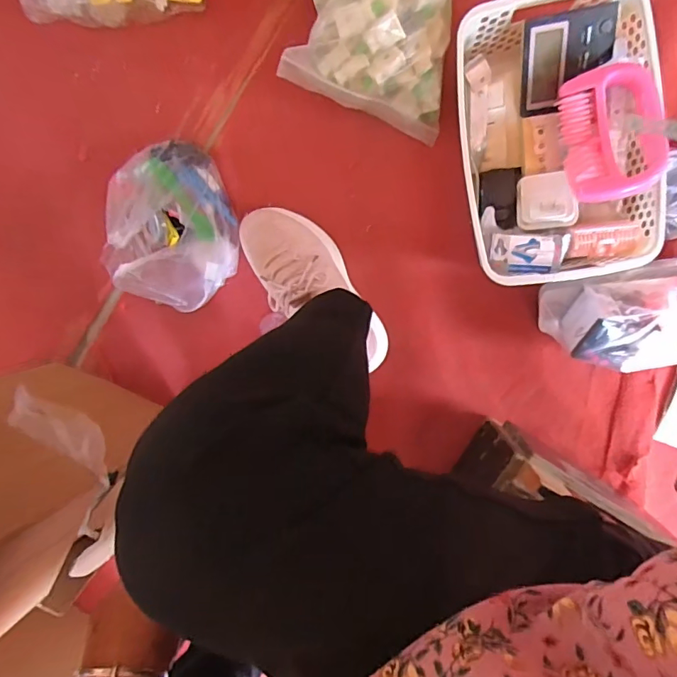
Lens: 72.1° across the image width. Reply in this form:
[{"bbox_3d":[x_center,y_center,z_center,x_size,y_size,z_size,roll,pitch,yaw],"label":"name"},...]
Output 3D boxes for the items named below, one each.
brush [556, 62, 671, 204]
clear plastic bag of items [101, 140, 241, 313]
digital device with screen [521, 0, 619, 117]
[{"bbox_3d":[0.278,-0.209,0.478,0.086,0.050,0.130,-4,97,7],"label":"brush"},{"bbox_3d":[-0.221,-0.145,0.586,0.161,0.128,0.219,-1,98,6],"label":"clear plastic bag of items"},{"bbox_3d":[0.247,-0.302,0.506,0.091,0.026,0.091,-6,126,10],"label":"digital device with screen"}]

